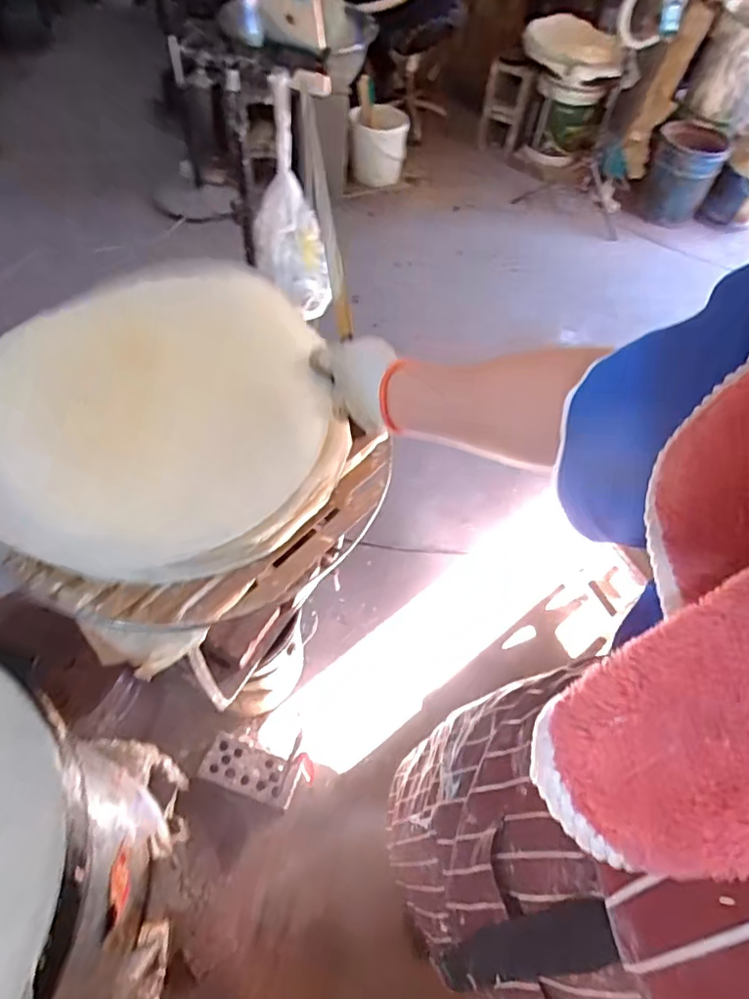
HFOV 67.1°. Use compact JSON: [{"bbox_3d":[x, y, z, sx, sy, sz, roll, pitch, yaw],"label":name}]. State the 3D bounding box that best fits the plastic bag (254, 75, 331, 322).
[{"bbox_3d":[-0.123,-0.435,0.855,0.087,0.299,0.133,-21,60,-18],"label":"plastic bag"}]

